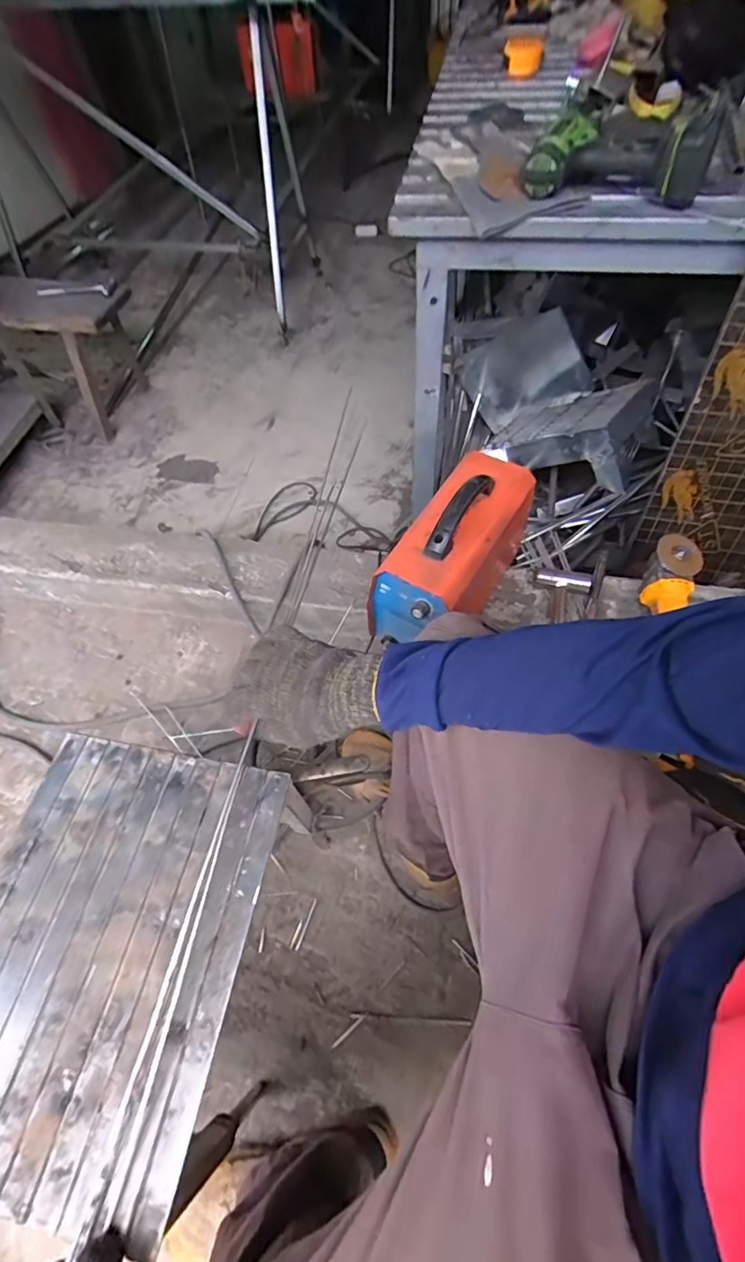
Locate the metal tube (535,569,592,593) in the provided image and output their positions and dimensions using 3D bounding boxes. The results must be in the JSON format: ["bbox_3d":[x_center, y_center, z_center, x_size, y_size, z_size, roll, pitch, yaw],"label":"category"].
[{"bbox_3d":[0.356,-0.095,0.959,0.099,0.022,0.031,8,58,7],"label":"metal tube"}]

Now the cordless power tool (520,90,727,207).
[{"bbox_3d":[0.329,-0.650,0.698,0.225,0.076,0.120,14,59,11],"label":"cordless power tool"}]

